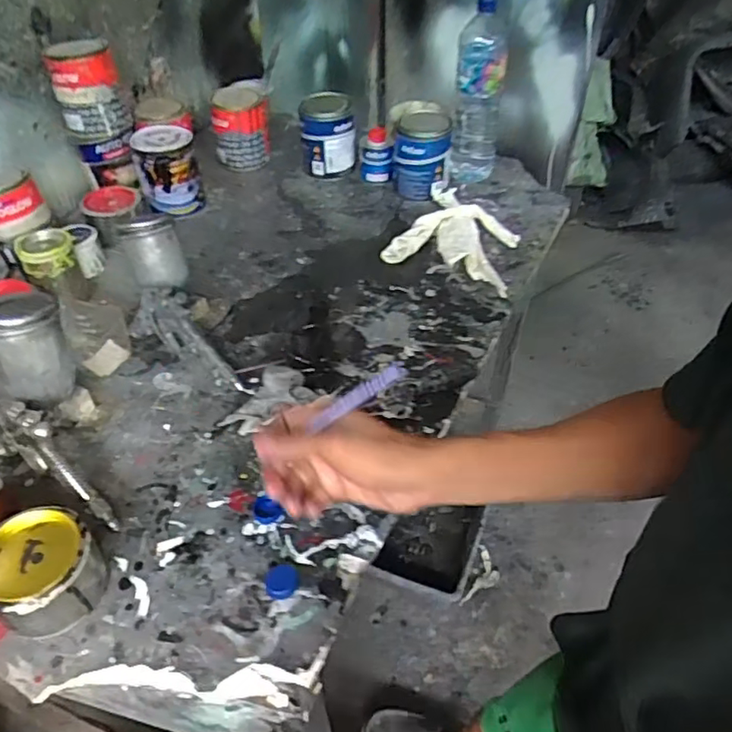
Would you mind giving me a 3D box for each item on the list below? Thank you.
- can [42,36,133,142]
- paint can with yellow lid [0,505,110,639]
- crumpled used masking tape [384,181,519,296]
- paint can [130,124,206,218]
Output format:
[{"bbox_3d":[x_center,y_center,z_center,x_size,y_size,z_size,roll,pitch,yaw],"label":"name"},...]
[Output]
[{"bbox_3d":[-0.489,-0.486,1.034,0.111,0.135,0.101,-18,46,-16],"label":"can"},{"bbox_3d":[-0.303,0.196,0.555,0.099,0.075,0.103,-1,43,1],"label":"paint can with yellow lid"},{"bbox_3d":[0.178,-0.238,1.029,0.213,0.036,0.269,18,47,20],"label":"crumpled used masking tape"},{"bbox_3d":[-0.364,-0.357,1.089,0.108,0.140,0.101,-18,46,-16],"label":"paint can"}]

